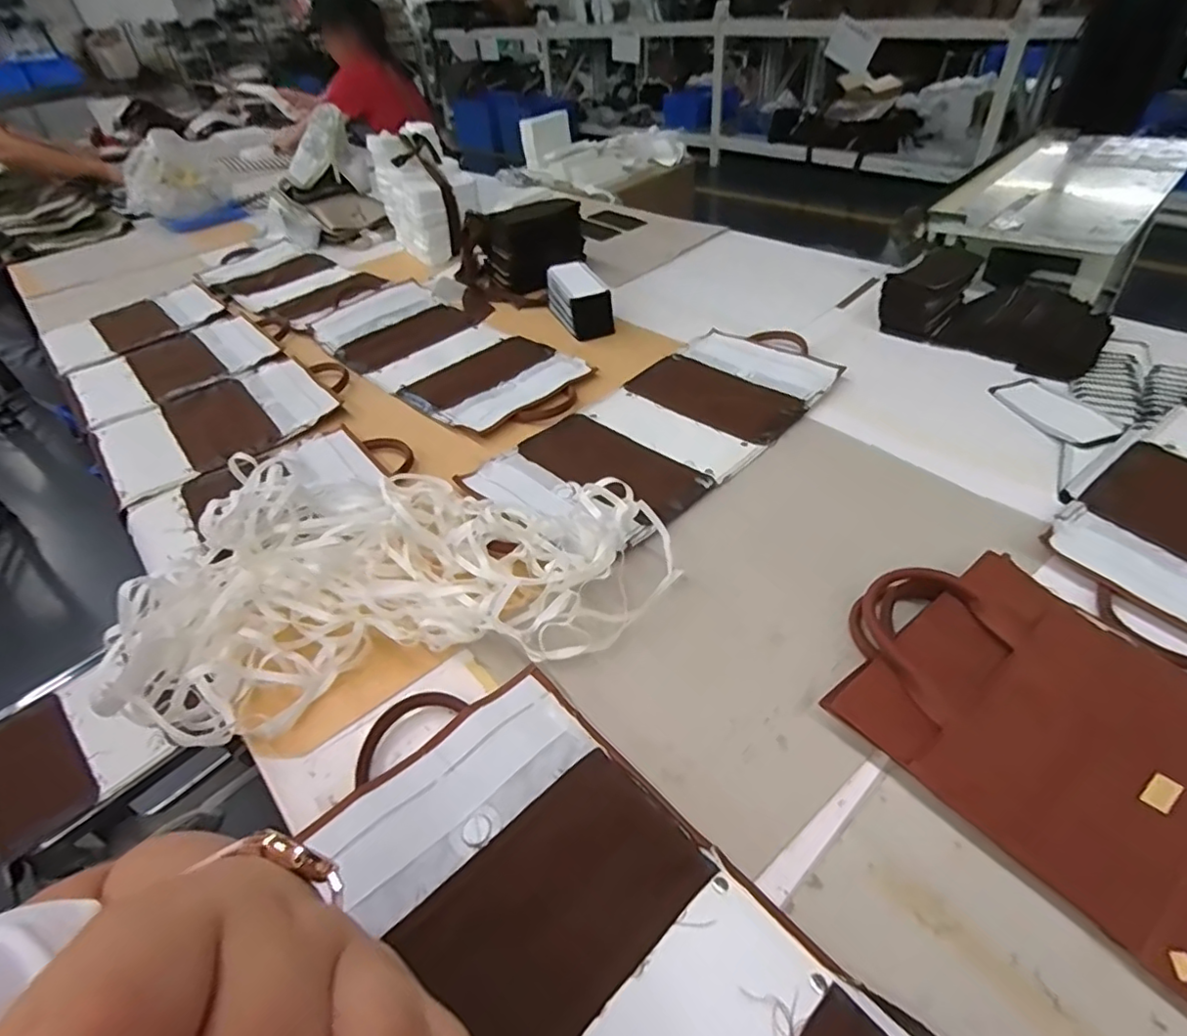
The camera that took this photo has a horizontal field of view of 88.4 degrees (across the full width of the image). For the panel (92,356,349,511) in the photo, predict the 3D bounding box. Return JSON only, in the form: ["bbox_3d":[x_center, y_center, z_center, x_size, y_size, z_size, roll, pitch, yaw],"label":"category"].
[{"bbox_3d":[-0.549,-0.157,0.923,0.343,0.014,0.267,-33,48,-27],"label":"panel"}]

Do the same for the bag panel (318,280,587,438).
[{"bbox_3d":[-0.245,-0.278,1.015,0.247,0.034,0.542,-35,49,-28],"label":"bag panel"}]

